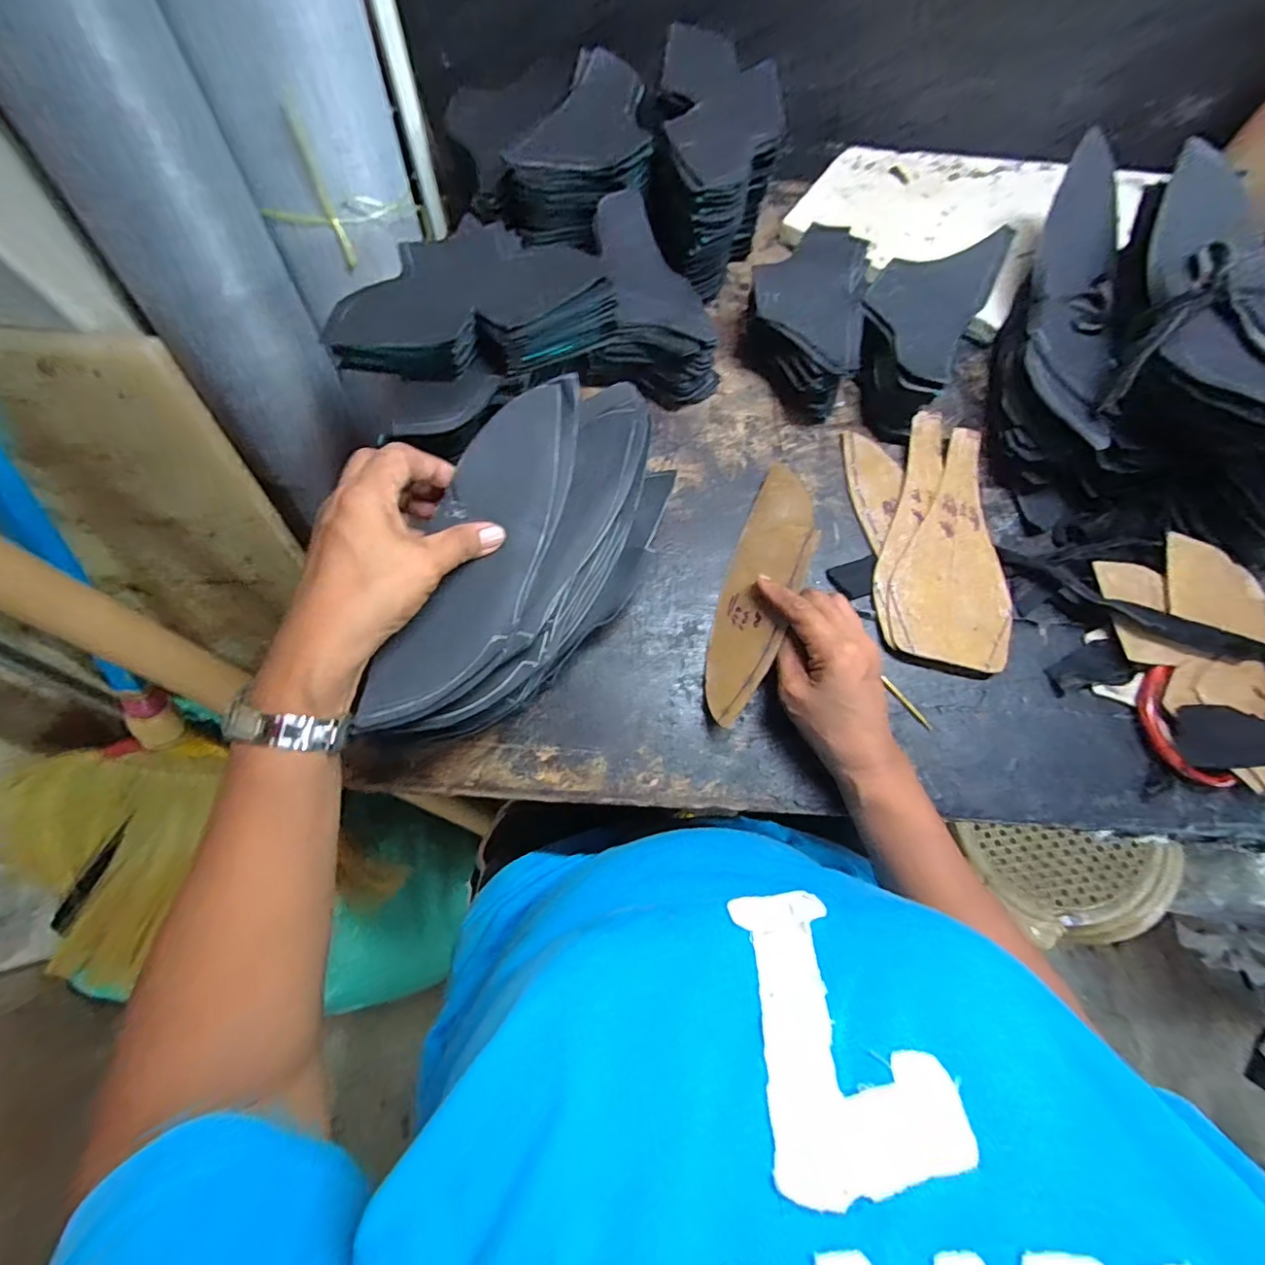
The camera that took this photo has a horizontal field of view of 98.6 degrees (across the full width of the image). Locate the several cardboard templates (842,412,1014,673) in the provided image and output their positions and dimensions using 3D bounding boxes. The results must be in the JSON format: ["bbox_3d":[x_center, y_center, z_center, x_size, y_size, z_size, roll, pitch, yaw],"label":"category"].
[{"bbox_3d":[0.238,-0.075,0.430,0.104,0.011,0.207,-4,75,-1],"label":"several cardboard templates"}]

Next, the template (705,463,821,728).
[{"bbox_3d":[0.096,-0.035,0.404,0.063,0.007,0.209,3,66,41],"label":"template"}]

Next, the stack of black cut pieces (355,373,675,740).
[{"bbox_3d":[-0.067,-0.045,0.351,0.110,0.092,0.258,27,71,6],"label":"stack of black cut pieces"}]

